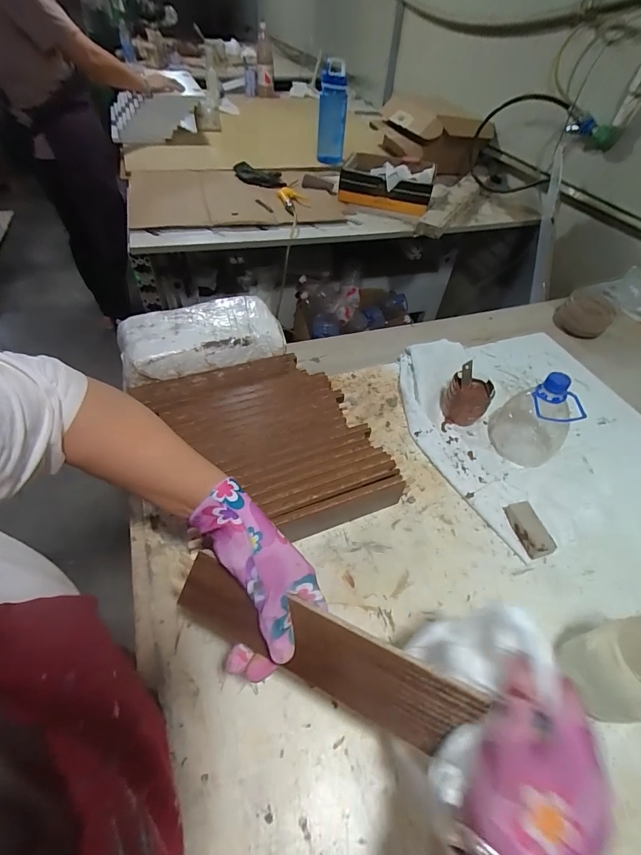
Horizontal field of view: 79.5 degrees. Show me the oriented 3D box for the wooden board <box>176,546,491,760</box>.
[{"bbox_3d":[-0.007,0.175,0.307,0.250,0.008,0.051,18,77,19],"label":"wooden board"}]

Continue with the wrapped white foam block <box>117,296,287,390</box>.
[{"bbox_3d":[-0.190,-0.143,0.615,0.238,0.054,0.115,-18,53,-20],"label":"wrapped white foam block"}]

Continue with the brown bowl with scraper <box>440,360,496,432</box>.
[{"bbox_3d":[0.232,-0.043,0.624,0.073,0.071,0.088,24,51,15],"label":"brown bowl with scraper"}]

